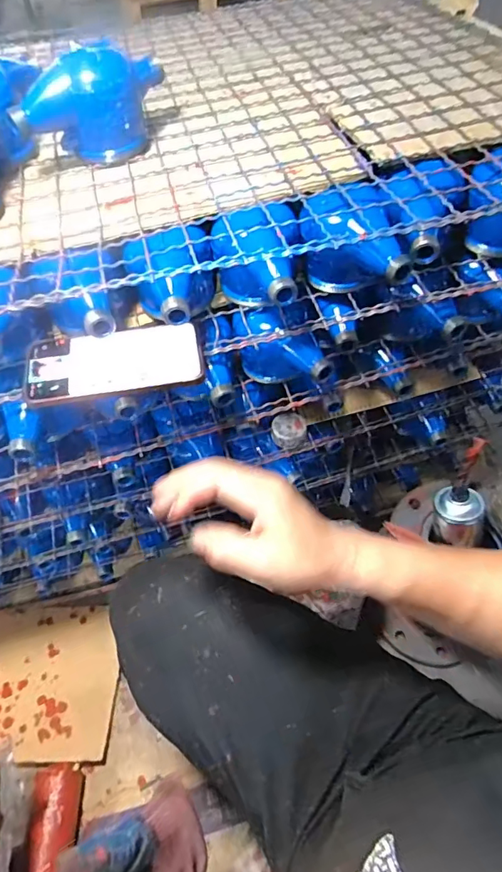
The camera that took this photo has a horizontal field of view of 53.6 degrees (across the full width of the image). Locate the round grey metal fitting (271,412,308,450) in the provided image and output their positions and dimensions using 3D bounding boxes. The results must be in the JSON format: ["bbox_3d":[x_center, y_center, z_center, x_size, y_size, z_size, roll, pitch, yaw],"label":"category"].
[{"bbox_3d":[0.049,-0.007,0.635,0.043,0.023,0.042,-2,54,2],"label":"round grey metal fitting"}]

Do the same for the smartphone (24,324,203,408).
[{"bbox_3d":[-0.127,-0.070,0.468,0.160,0.014,0.082,-13,54,-6],"label":"smartphone"}]

